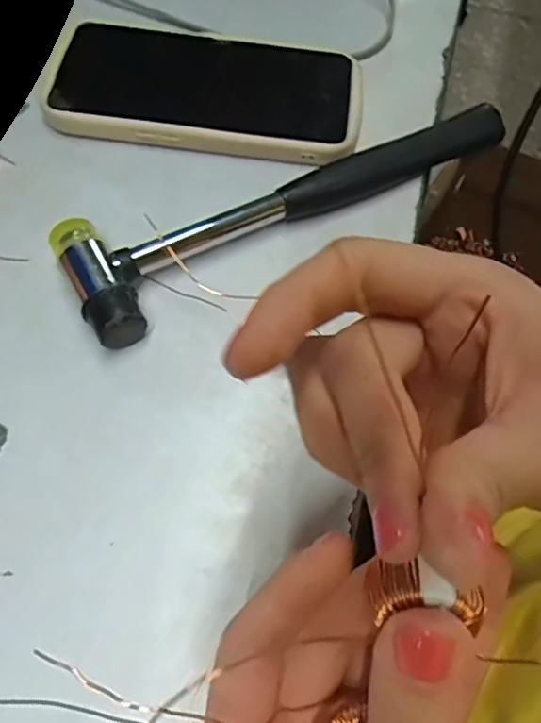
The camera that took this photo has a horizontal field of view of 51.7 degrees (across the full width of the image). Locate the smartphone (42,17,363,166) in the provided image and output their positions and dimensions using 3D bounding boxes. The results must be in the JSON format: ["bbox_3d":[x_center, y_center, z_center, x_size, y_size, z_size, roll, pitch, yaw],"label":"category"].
[{"bbox_3d":[-0.034,-0.146,0.304,0.162,0.012,0.088,10,65,2],"label":"smartphone"}]

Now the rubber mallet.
[{"bbox_3d":[0.011,-0.086,0.274,0.232,0.021,0.063,-31,70,-16],"label":"rubber mallet"}]

